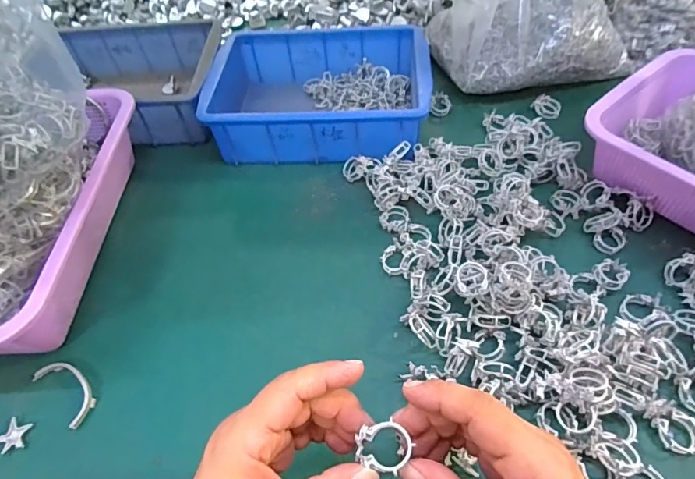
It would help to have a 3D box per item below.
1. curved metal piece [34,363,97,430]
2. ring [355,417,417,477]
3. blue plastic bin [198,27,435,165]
[{"bbox_3d":[-0.224,0.119,0.349,0.063,0.008,0.027,34,60,23],"label":"curved metal piece"},{"bbox_3d":[0.020,0.108,0.230,0.026,0.006,0.024,14,55,11],"label":"ring"},{"bbox_3d":[-0.033,-0.173,0.520,0.240,0.082,0.177,2,53,5],"label":"blue plastic bin"}]

